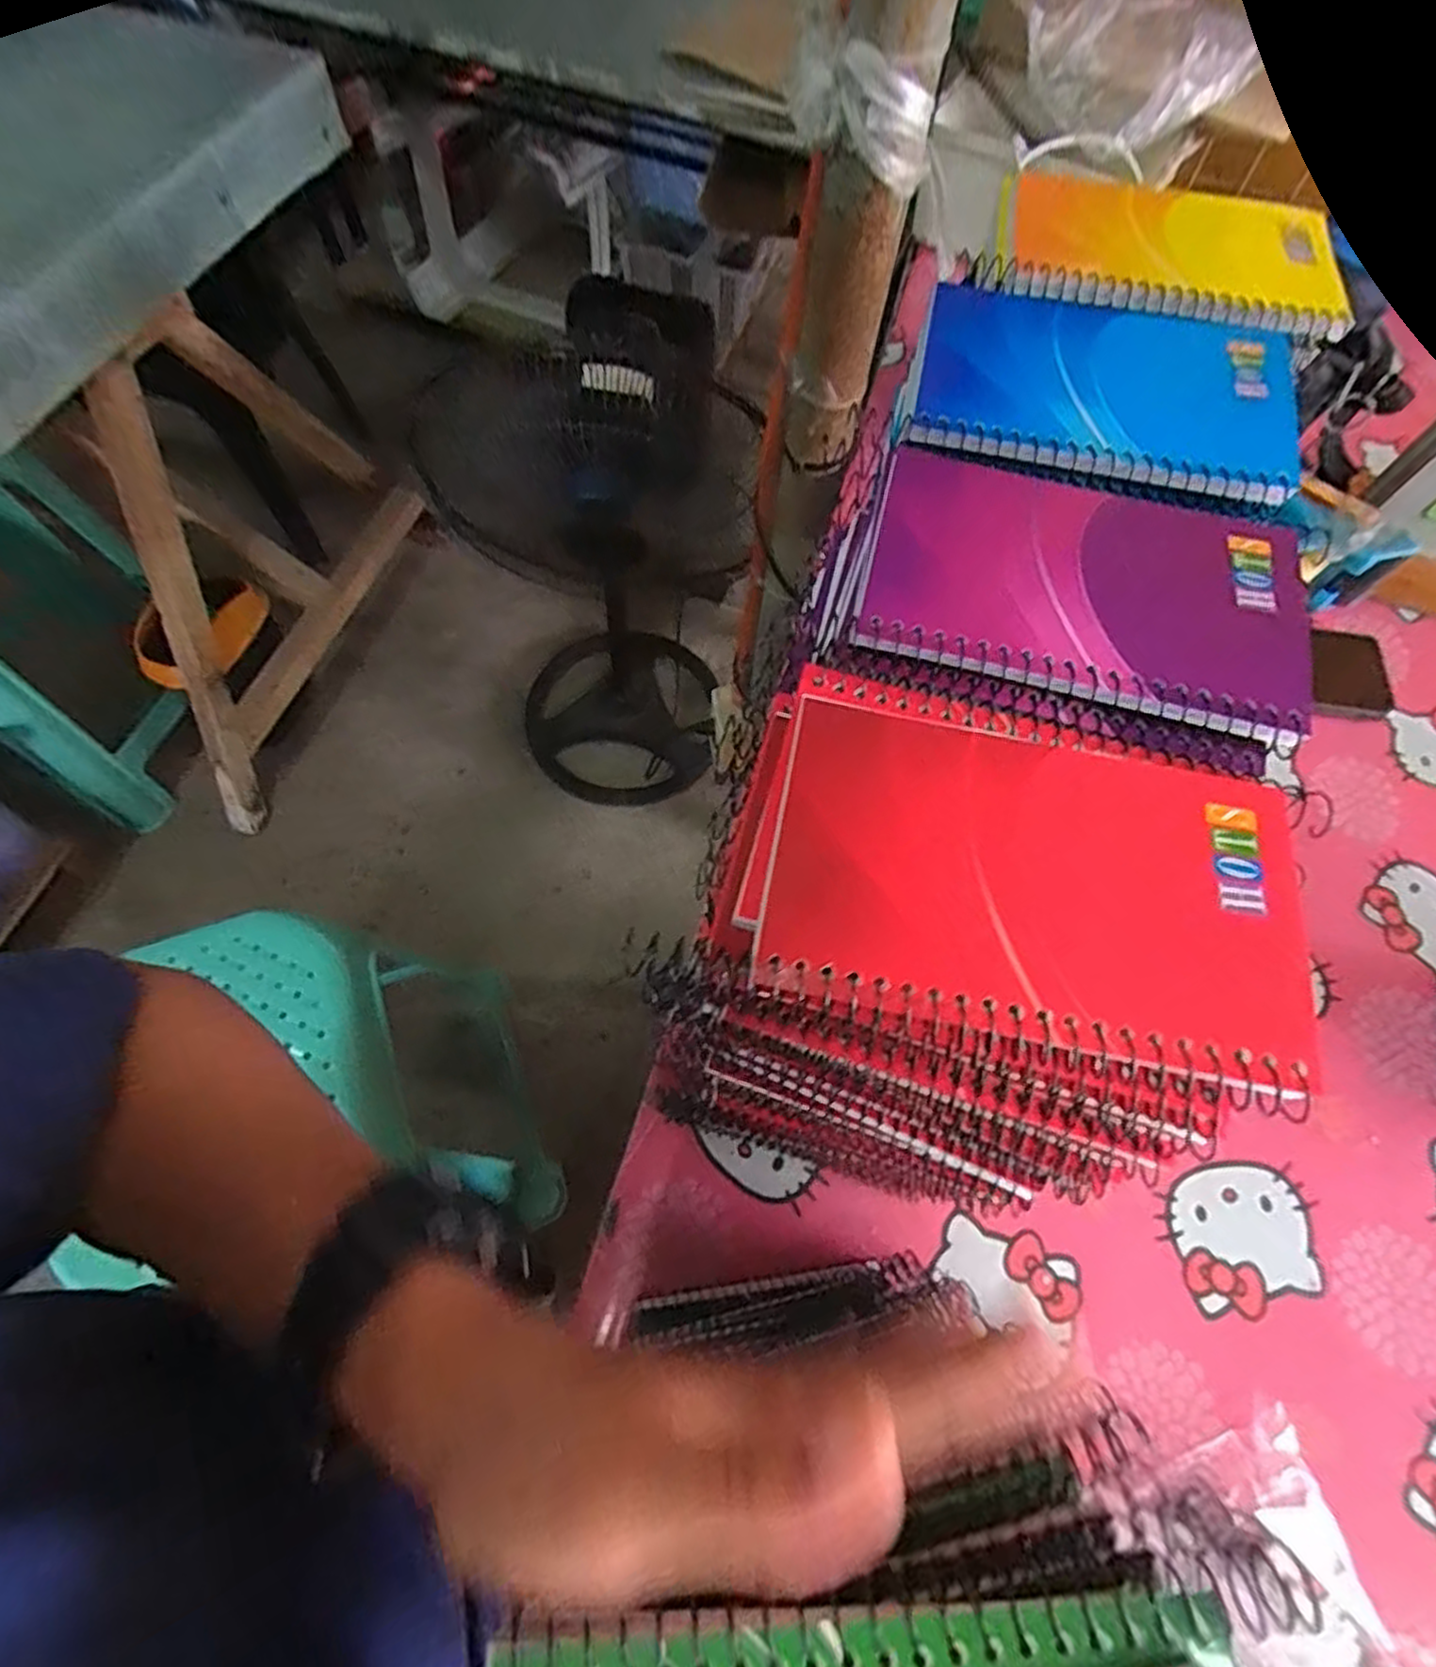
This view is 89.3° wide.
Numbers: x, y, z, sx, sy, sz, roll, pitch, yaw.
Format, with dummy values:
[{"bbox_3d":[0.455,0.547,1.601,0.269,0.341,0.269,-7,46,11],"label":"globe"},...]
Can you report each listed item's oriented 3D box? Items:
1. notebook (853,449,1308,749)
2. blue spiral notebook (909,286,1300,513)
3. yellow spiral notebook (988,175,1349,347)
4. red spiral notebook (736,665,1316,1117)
[{"bbox_3d":[0.112,-0.076,0.223,0.128,0.009,0.078,14,65,4],"label":"notebook"},{"bbox_3d":[0.140,-0.164,0.265,0.129,0.011,0.094,11,65,3],"label":"blue spiral notebook"},{"bbox_3d":[0.184,-0.238,0.296,0.133,0.007,0.080,13,65,4],"label":"yellow spiral notebook"},{"bbox_3d":[0.078,0.008,0.189,0.131,0.014,0.093,13,65,4],"label":"red spiral notebook"}]

